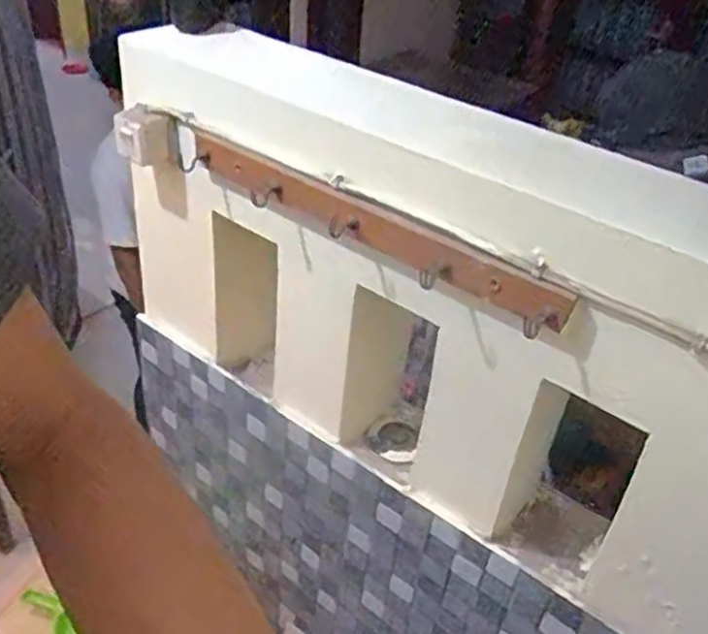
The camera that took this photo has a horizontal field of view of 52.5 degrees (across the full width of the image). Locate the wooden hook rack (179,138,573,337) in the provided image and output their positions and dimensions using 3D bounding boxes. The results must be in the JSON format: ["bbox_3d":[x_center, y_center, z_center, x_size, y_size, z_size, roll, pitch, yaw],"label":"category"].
[{"bbox_3d":[-0.006,-0.097,0.767,0.497,0.051,0.036,28,42,27],"label":"wooden hook rack"}]

